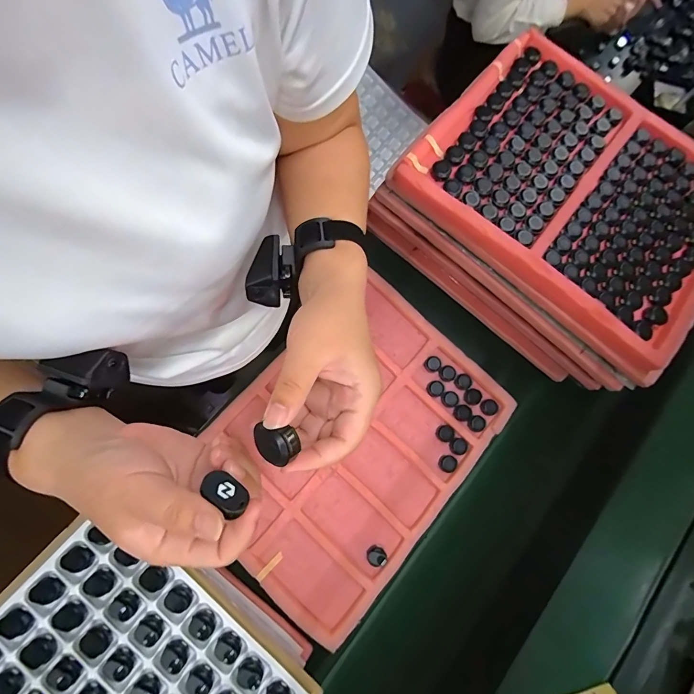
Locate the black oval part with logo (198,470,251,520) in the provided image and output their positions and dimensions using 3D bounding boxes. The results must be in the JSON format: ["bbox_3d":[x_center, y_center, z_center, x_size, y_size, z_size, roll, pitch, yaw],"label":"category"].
[{"bbox_3d":[-0.069,0.084,0.202,0.024,0.015,0.010,33,125,11],"label":"black oval part with logo"}]

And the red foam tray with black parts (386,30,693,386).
[{"bbox_3d":[0.365,-0.242,0.557,0.483,0.057,0.365,41,77,0],"label":"red foam tray with black parts"}]

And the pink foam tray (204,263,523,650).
[{"bbox_3d":[0.022,0.170,0.616,0.344,0.041,0.504,42,82,6],"label":"pink foam tray"}]

